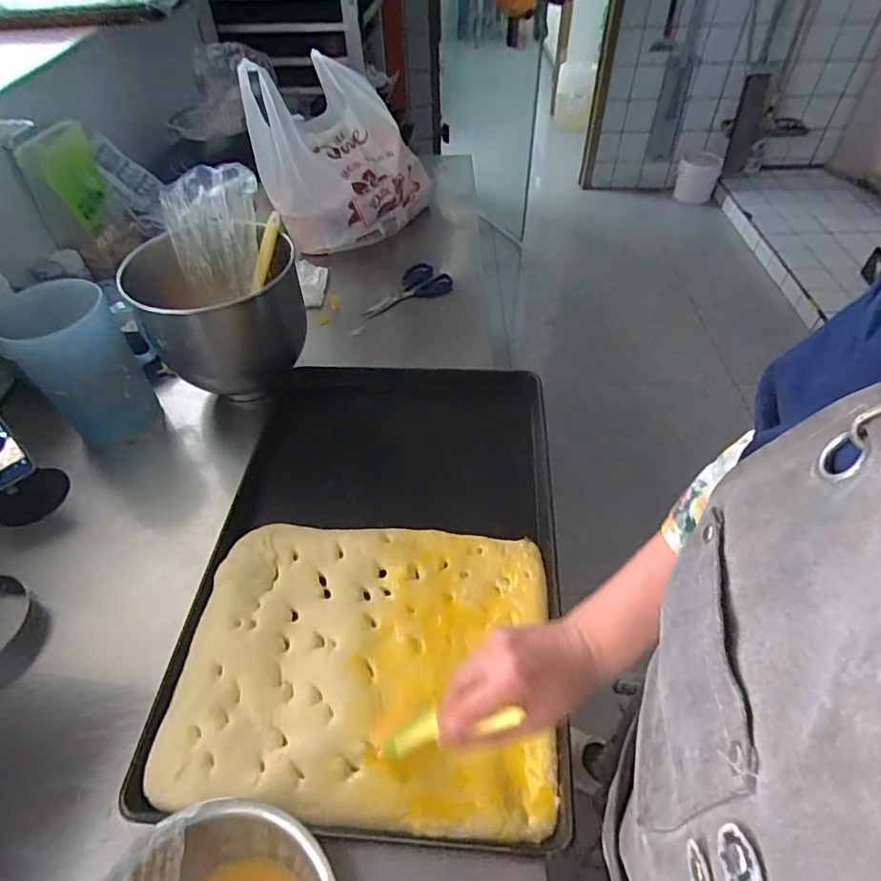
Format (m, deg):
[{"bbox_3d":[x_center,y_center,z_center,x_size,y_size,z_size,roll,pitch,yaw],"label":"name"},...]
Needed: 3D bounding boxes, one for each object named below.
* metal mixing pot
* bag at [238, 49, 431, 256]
[{"bbox_3d":[-0.306,-0.162,0.787,0.219,0.206,0.183,-9,50,-6],"label":"metal mixing pot"},{"bbox_3d":[-0.189,-0.584,1.110,0.223,0.294,0.347,18,52,16],"label":"bag"}]

